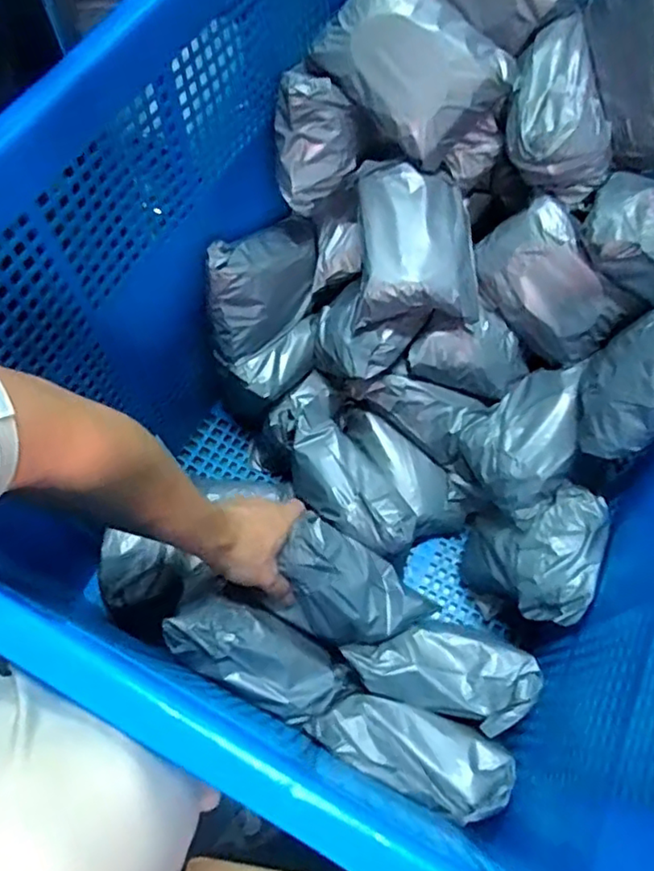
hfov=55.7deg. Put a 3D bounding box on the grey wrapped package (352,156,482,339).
[{"bbox_3d":[0.097,-0.204,0.671,0.127,0.097,0.141,0,64,0],"label":"grey wrapped package"}]

